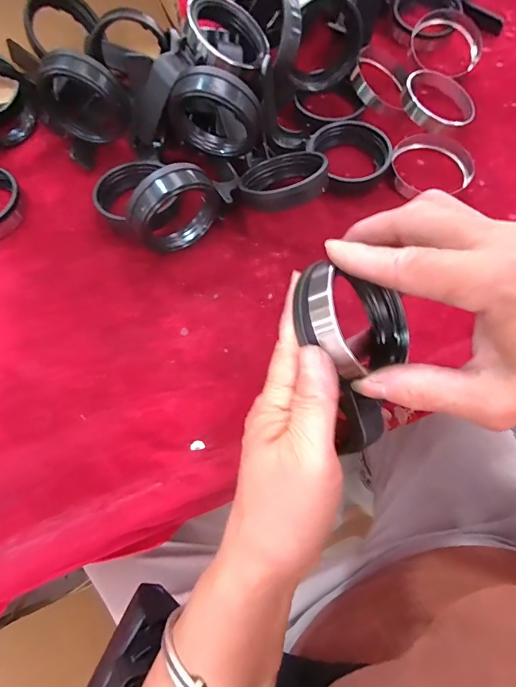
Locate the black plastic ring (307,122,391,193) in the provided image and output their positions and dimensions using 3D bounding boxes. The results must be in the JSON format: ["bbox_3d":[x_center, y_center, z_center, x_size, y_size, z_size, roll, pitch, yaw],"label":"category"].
[{"bbox_3d":[0.084,-0.170,0.331,0.065,0.023,0.065,-1,68,2],"label":"black plastic ring"}]

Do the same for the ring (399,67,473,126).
[{"bbox_3d":[0.175,-0.235,0.351,0.071,0.012,0.070,37,70,3],"label":"ring"}]

